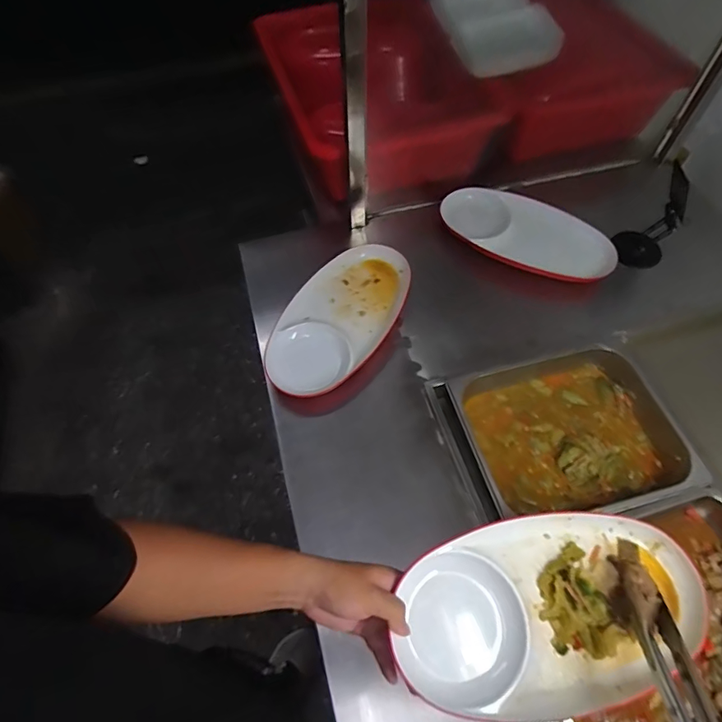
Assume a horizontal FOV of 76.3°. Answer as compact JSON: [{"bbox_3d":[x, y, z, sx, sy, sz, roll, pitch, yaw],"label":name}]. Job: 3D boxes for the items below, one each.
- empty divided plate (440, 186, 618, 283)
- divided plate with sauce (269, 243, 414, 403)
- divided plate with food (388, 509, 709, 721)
[{"bbox_3d":[0.316,-0.250,0.884,0.328,0.024,0.129,28,97,20],"label":"empty divided plate"},{"bbox_3d":[-0.036,-0.079,0.806,0.173,0.035,0.339,31,63,14],"label":"divided plate with sauce"},{"bbox_3d":[0.202,0.253,0.475,0.325,0.051,0.174,-6,60,-6],"label":"divided plate with food"}]

